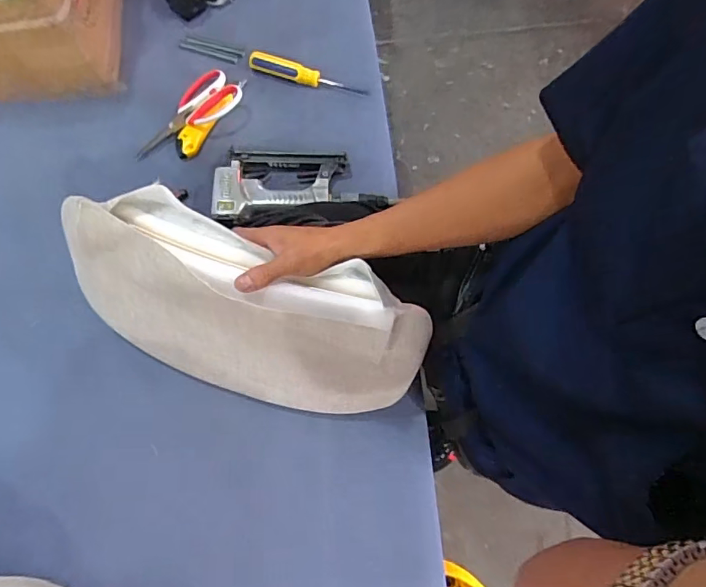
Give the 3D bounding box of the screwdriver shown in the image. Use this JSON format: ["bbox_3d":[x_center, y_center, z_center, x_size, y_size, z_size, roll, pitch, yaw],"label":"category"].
[{"bbox_3d":[-0.075,-0.351,0.786,0.192,0.029,0.027,16,74,5],"label":"screwdriver"}]

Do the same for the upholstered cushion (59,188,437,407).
[{"bbox_3d":[-0.139,0.042,0.593,0.433,0.272,0.110,20,45,5],"label":"upholstered cushion"}]

